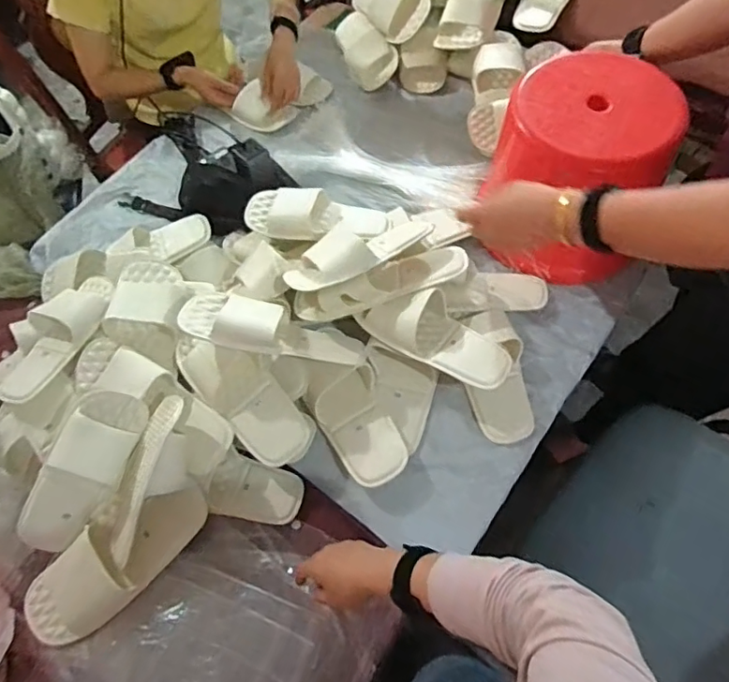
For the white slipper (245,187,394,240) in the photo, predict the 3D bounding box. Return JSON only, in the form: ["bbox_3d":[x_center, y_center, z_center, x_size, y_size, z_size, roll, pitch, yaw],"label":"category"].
[{"bbox_3d":[-0.077,-0.202,0.883,0.235,0.056,0.089,5,63,7],"label":"white slipper"}]

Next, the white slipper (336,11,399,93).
[{"bbox_3d":[0.000,-0.653,1.212,0.105,0.068,0.209,-16,62,-4],"label":"white slipper"}]

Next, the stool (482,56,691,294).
[{"bbox_3d":[0.333,-0.262,0.875,0.218,0.272,0.227,-9,62,0],"label":"stool"}]

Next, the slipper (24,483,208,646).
[{"bbox_3d":[-0.340,0.290,0.737,0.269,0.055,0.114,-37,65,-14],"label":"slipper"}]

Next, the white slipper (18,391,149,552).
[{"bbox_3d":[-0.390,0.177,0.751,0.223,0.099,0.062,-55,28,7],"label":"white slipper"}]

